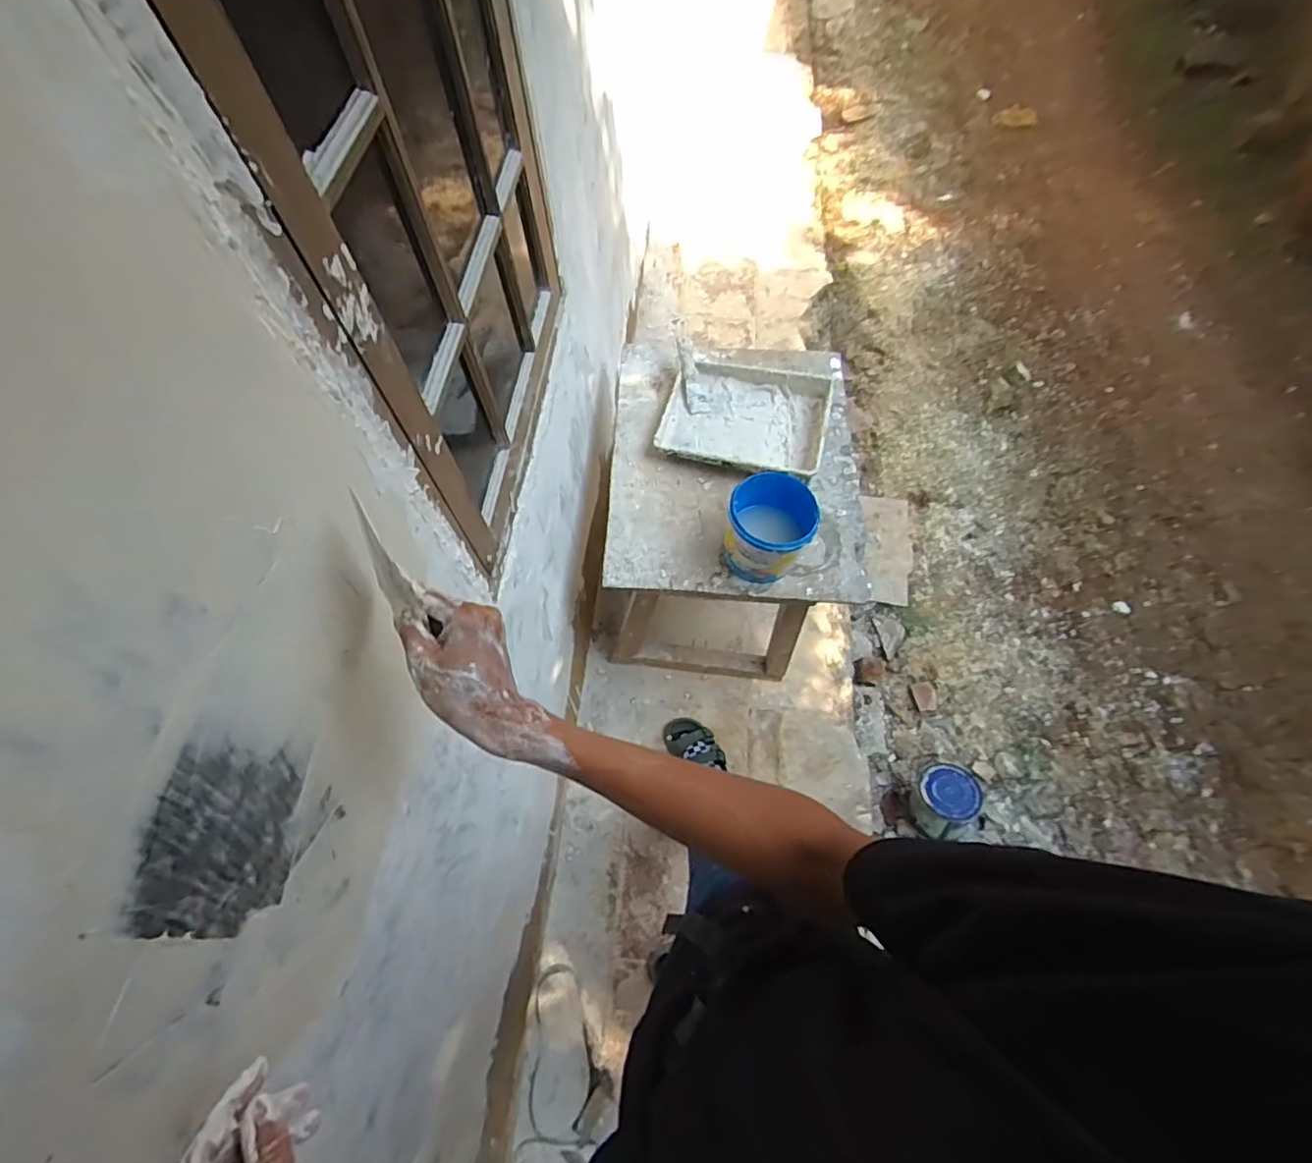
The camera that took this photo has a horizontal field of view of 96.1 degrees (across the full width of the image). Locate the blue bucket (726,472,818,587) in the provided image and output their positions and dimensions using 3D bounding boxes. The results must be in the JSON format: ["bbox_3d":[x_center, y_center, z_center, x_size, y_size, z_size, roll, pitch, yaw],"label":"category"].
[{"bbox_3d":[0.216,-0.097,1.133,0.155,0.158,0.160,-1,63,2],"label":"blue bucket"}]

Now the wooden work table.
[{"bbox_3d":[0.183,-0.182,1.529,0.537,0.507,0.700,3,63,4],"label":"wooden work table"}]

